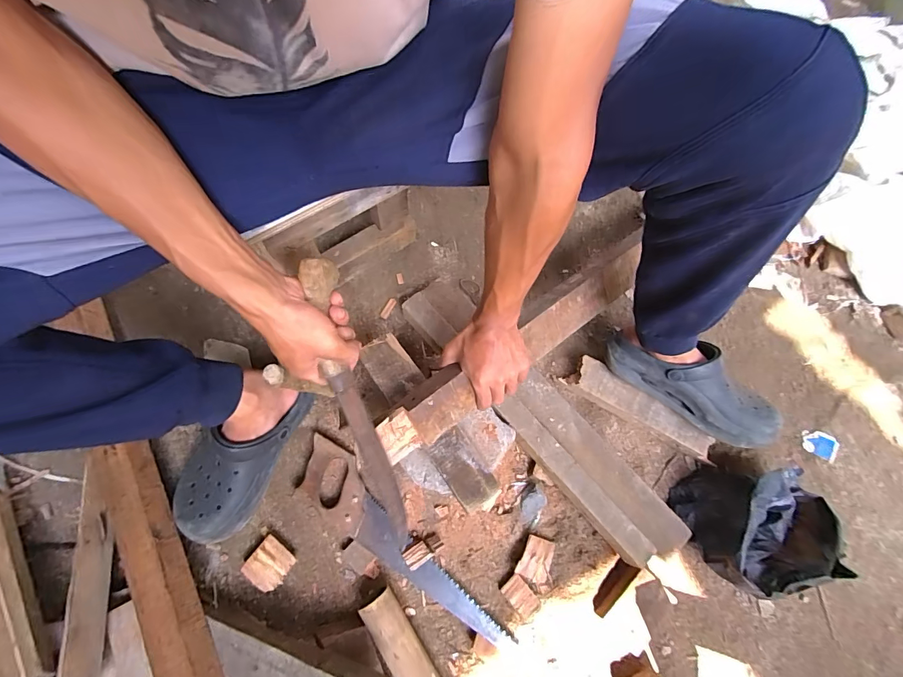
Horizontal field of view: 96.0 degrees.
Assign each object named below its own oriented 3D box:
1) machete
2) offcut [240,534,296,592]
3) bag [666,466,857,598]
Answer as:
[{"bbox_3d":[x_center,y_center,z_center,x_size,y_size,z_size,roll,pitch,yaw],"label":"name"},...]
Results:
[{"bbox_3d":[-0.102,0.085,0.453,0.035,0.037,0.348,-15,110,-6],"label":"machete"},{"bbox_3d":[-0.265,0.330,0.595,0.058,0.024,0.061,38,75,10],"label":"offcut"},{"bbox_3d":[0.450,0.278,0.600,0.189,0.100,0.159,-8,73,-5],"label":"bag"}]

